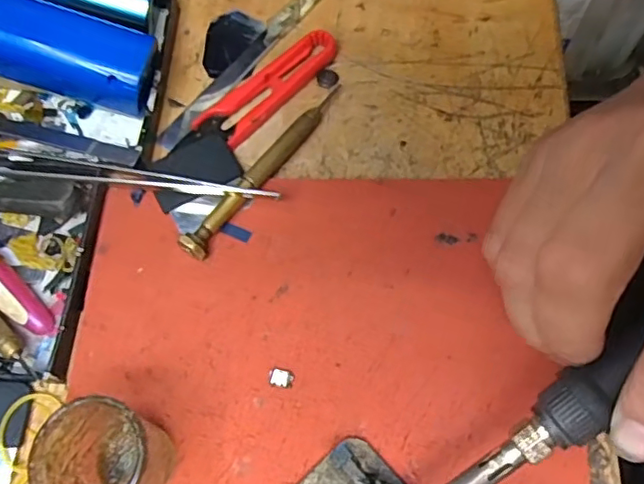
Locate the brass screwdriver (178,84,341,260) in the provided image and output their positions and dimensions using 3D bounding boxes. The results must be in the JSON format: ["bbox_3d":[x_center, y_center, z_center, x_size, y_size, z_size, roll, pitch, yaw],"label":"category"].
[{"bbox_3d":[-0.024,-0.035,0.269,0.010,0.012,0.110,35,73,16],"label":"brass screwdriver"}]

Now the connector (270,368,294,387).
[{"bbox_3d":[-0.016,0.054,0.235,0.009,0.004,0.007,14,69,9],"label":"connector"}]

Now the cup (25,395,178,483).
[{"bbox_3d":[-0.074,0.076,0.205,0.034,0.049,0.035,-1,67,2],"label":"cup"}]

